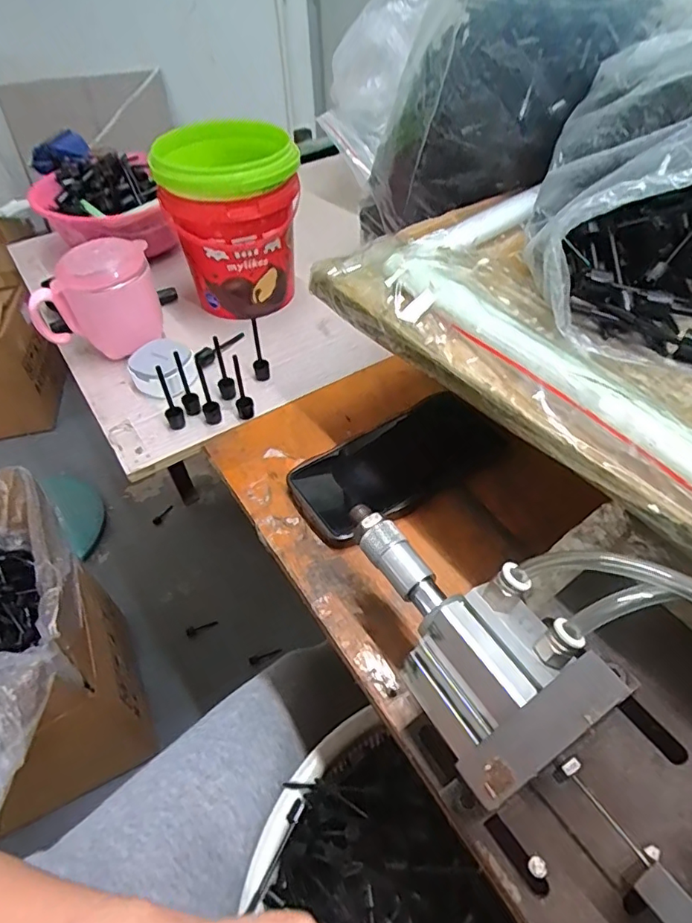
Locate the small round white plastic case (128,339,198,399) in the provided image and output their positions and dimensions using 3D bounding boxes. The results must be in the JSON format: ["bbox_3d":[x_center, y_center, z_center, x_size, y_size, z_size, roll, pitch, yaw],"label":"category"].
[{"bbox_3d":[-0.171,-0.088,0.500,0.058,0.035,0.057,-25,52,-19],"label":"small round white plastic case"}]

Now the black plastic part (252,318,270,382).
[{"bbox_3d":[-0.080,-0.101,0.492,0.014,0.064,0.010,-9,48,-6],"label":"black plastic part"}]

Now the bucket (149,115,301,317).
[{"bbox_3d":[-0.111,-0.239,0.549,0.124,0.159,0.119,-1,48,1],"label":"bucket"}]

